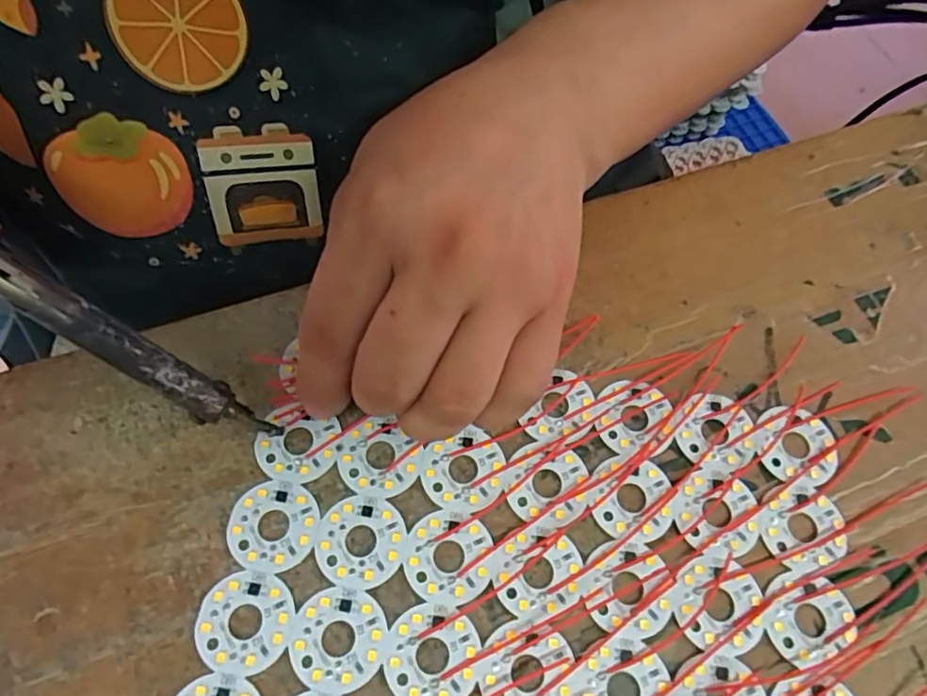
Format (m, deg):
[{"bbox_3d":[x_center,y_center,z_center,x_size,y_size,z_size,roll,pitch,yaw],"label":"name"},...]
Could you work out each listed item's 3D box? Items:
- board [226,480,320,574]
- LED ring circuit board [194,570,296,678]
[{"bbox_3d":[-0.066,0.061,0.210,0.030,0.004,0.030,-19,66,-11],"label":"board"},{"bbox_3d":[-0.071,0.088,0.197,0.030,0.004,0.030,-16,66,-10],"label":"LED ring circuit board"}]

